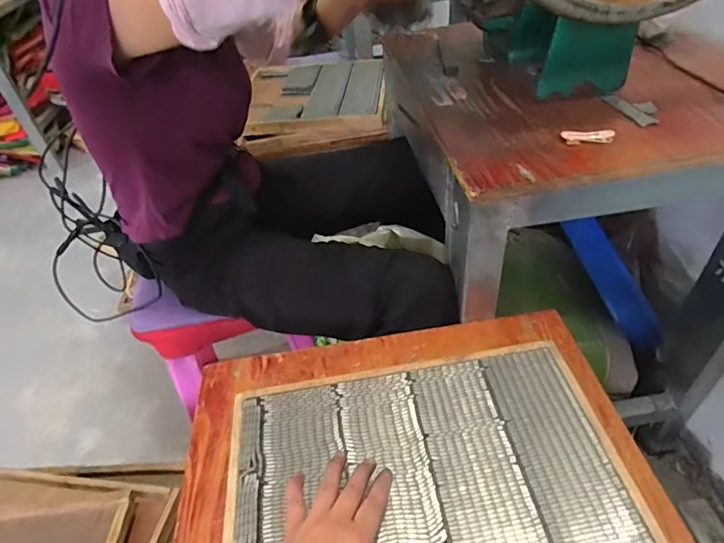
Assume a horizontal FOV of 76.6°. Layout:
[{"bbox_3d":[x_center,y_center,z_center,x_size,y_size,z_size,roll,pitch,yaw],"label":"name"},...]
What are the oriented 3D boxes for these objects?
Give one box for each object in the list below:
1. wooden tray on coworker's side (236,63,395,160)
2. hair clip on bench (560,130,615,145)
[{"bbox_3d":[-0.109,-0.456,1.214,0.357,0.072,0.452,-7,43,1],"label":"wooden tray on coworker's side"},{"bbox_3d":[0.270,-0.160,0.547,0.058,0.011,0.018,-1,43,7],"label":"hair clip on bench"}]

